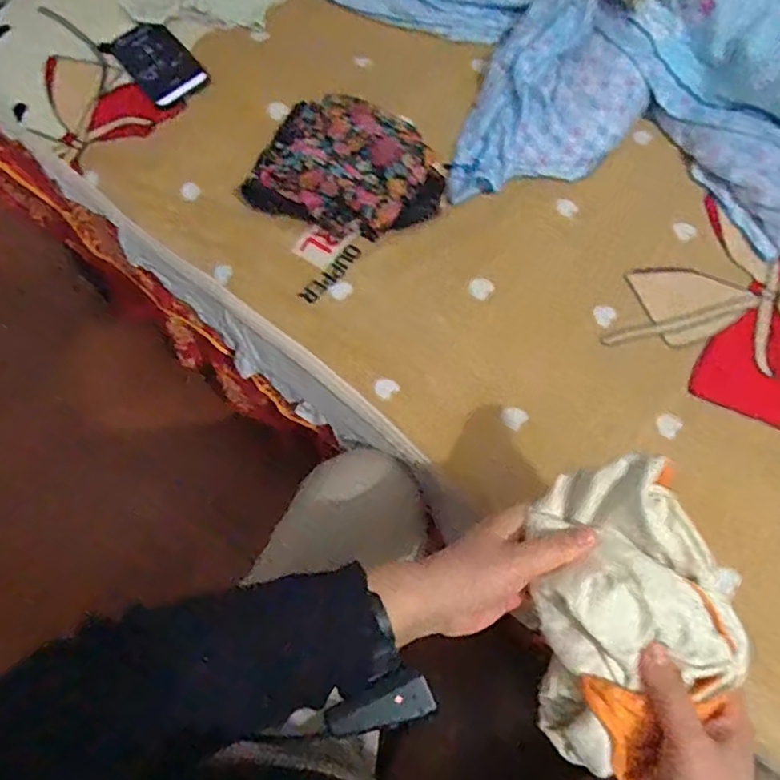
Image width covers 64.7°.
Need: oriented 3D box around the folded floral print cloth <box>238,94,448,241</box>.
[{"bbox_3d":[-0.041,-0.232,0.645,0.195,0.067,0.143,15,63,9],"label":"folded floral print cloth"}]

